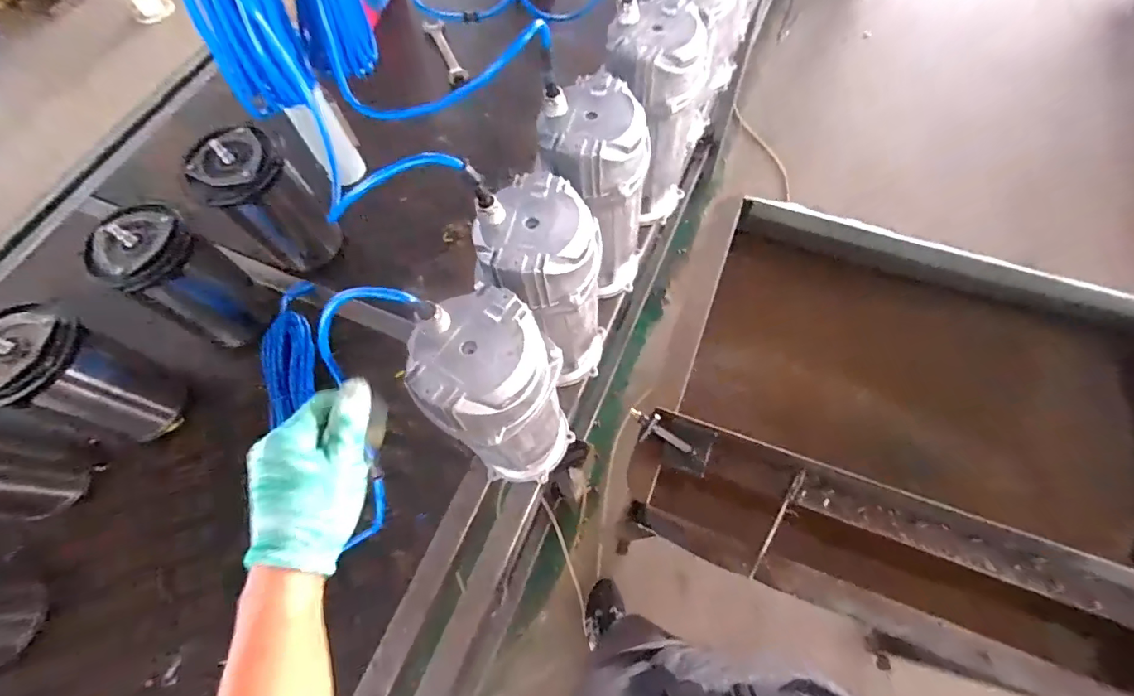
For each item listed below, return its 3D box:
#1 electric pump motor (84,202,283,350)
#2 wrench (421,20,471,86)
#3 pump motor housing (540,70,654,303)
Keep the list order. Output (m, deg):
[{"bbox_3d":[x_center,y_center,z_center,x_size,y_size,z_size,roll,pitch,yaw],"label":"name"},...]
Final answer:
[{"bbox_3d":[-0.533,-0.084,0.701,0.114,0.221,0.120,18,68,11],"label":"electric pump motor"},{"bbox_3d":[-0.262,-0.643,1.037,0.042,0.015,0.200,-23,66,-7],"label":"wrench"},{"bbox_3d":[0.042,-0.186,0.648,0.112,0.293,0.113,-1,65,3],"label":"pump motor housing"}]

